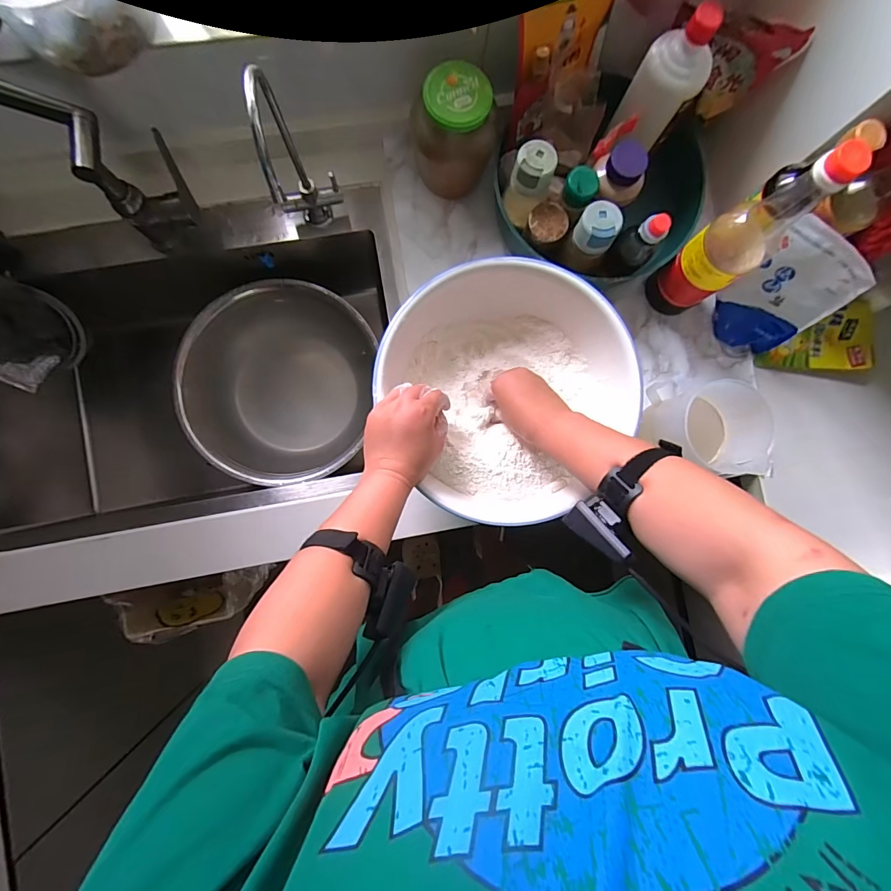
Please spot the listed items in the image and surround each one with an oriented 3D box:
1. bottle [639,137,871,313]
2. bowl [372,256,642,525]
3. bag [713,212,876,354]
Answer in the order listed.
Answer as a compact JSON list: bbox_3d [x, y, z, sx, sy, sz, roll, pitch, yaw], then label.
[{"bbox_3d":[0.350,-0.244,0.505,0.079,0.284,0.072,-36,89,-4],"label":"bottle"},{"bbox_3d":[0.081,-0.077,0.559,0.291,0.097,0.316,0,87,-3],"label":"bowl"},{"bbox_3d":[0.438,-0.198,0.560,0.045,0.181,0.130,-35,89,-4],"label":"bag"}]

